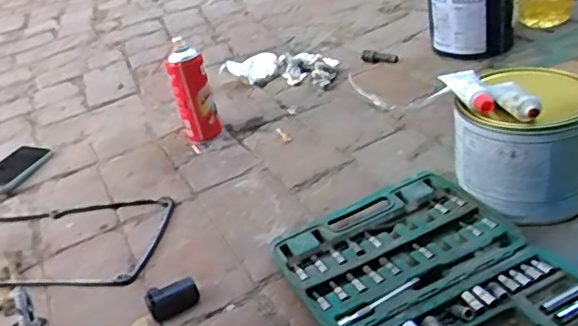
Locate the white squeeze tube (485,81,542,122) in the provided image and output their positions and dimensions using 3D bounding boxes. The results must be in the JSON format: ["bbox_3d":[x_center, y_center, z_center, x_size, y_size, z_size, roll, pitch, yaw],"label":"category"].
[{"bbox_3d":[0.251,-0.075,0.666,0.029,0.027,0.091,-14,32,-3],"label":"white squeeze tube"}]

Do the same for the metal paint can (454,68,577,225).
[{"bbox_3d":[0.283,-0.024,0.699,0.146,0.117,0.132,21,45,42],"label":"metal paint can"}]

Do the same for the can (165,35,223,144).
[{"bbox_3d":[-0.164,-0.113,1.019,0.066,0.172,0.070,-18,32,-9],"label":"can"}]

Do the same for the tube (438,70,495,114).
[{"bbox_3d":[0.215,-0.091,0.708,0.036,0.019,0.107,-13,32,-1],"label":"tube"}]

